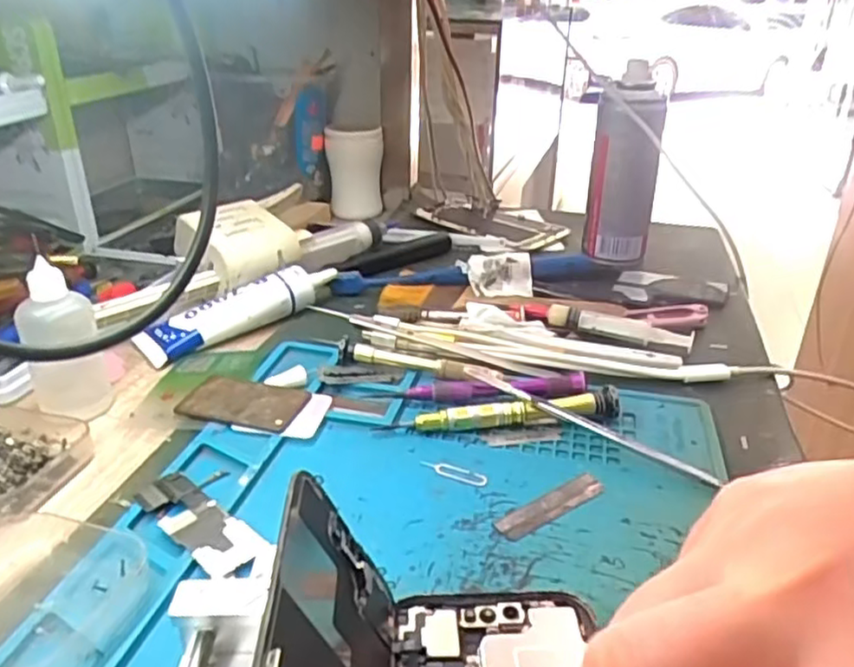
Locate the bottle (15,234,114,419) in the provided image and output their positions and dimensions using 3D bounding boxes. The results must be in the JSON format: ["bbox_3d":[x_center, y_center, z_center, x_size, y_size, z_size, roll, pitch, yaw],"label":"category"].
[{"bbox_3d":[-0.183,0.000,0.346,0.035,0.075,0.030,-12,30,-26],"label":"bottle"}]

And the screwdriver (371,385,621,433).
[{"bbox_3d":[0.036,0.039,0.347,0.121,0.016,0.009,-2,27,-8],"label":"screwdriver"}]

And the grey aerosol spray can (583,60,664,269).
[{"bbox_3d":[0.160,-0.131,0.552,0.055,0.142,0.061,10,28,14],"label":"grey aerosol spray can"}]

